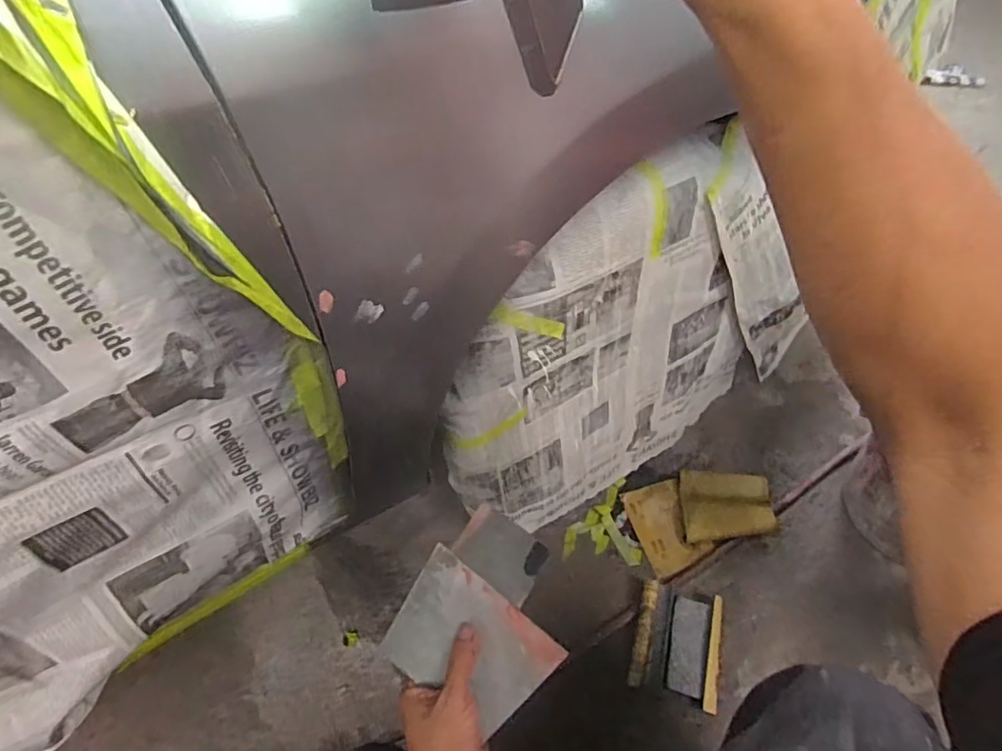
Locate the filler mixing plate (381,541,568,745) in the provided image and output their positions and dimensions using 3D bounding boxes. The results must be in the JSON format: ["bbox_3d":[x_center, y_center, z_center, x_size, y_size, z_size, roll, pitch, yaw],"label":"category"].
[{"bbox_3d":[-0.029,0.228,0.469,0.137,0.008,0.095,36,62,16],"label":"filler mixing plate"}]

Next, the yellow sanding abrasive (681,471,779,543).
[{"bbox_3d":[0.369,0.211,0.899,0.139,0.021,0.123,1,51,5],"label":"yellow sanding abrasive"}]

